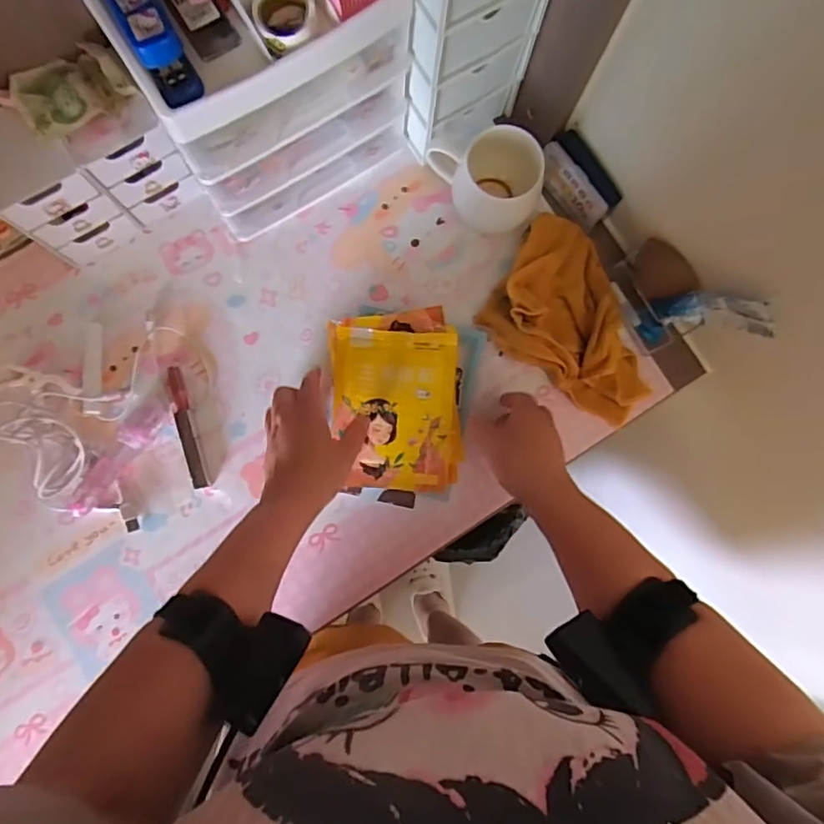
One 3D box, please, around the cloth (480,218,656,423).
[{"bbox_3d":[0.182,-0.097,0.611,0.197,0.047,0.151,34,83,1],"label":"cloth"}]

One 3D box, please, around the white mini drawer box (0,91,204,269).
[{"bbox_3d":[-0.311,-0.236,0.561,0.162,0.136,0.083,-33,86,-6],"label":"white mini drawer box"}]

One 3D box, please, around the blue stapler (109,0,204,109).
[{"bbox_3d":[-0.194,-0.282,0.414,0.030,0.059,0.126,-28,86,-5],"label":"blue stapler"}]

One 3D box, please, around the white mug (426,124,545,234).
[{"bbox_3d":[0.083,-0.246,0.603,0.099,0.081,0.104,4,83,-3],"label":"white mug"}]

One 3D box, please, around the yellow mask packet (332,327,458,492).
[{"bbox_3d":[-0.018,-0.002,0.578,0.117,0.011,0.157,2,91,1],"label":"yellow mask packet"}]

